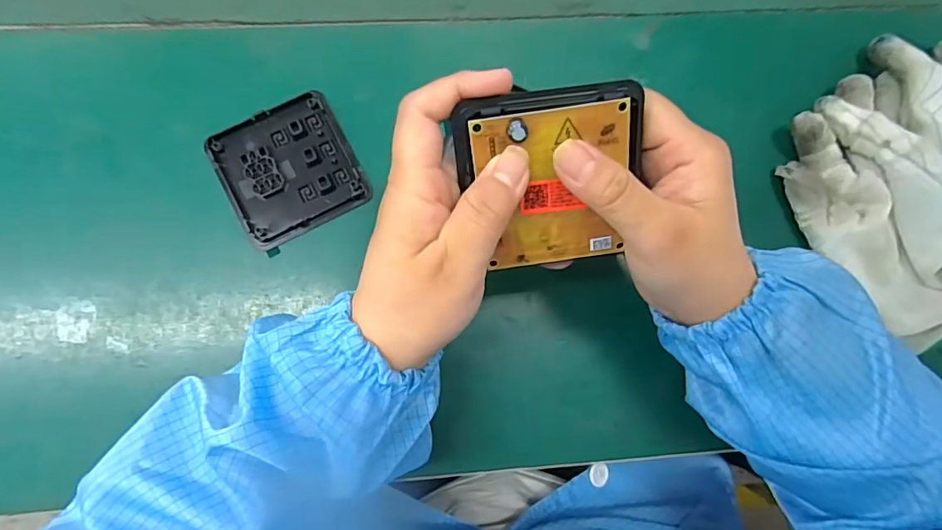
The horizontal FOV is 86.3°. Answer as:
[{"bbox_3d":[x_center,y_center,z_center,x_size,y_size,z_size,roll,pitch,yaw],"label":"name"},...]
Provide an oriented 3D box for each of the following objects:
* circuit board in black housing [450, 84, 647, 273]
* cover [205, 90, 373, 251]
[{"bbox_3d":[0.037,-0.037,0.224,0.080,0.014,0.078,-9,119,1],"label":"circuit board in black housing"},{"bbox_3d":[-0.116,-0.061,0.320,0.082,0.007,0.080,-27,85,-7],"label":"cover"}]

